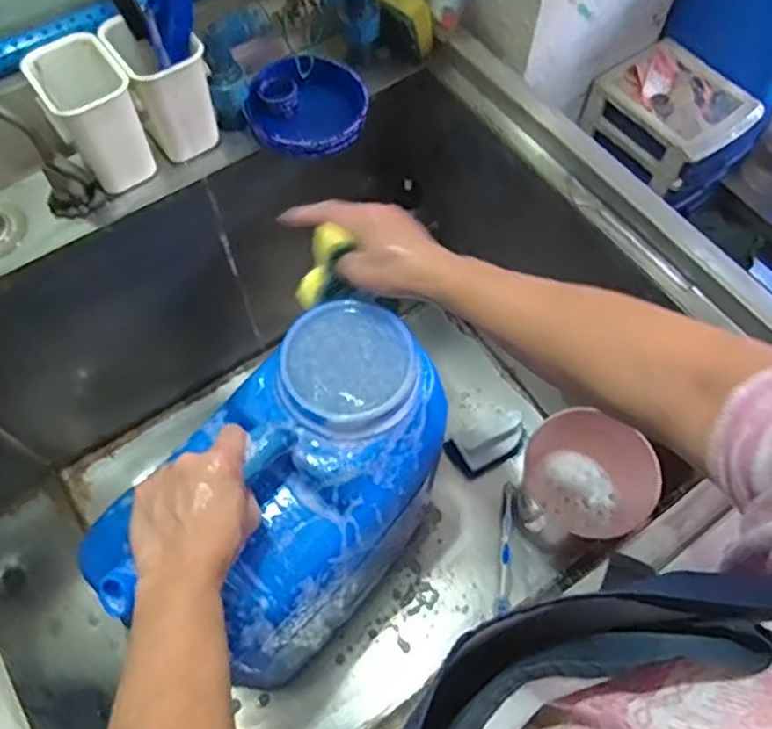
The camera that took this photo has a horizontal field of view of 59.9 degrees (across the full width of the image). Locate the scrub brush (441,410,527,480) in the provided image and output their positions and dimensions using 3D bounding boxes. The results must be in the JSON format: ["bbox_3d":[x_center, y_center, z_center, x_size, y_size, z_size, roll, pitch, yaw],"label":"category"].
[{"bbox_3d":[0.139,0.101,0.916,0.105,0.065,0.071,-35,69,-16],"label":"scrub brush"}]

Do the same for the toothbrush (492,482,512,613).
[{"bbox_3d":[0.156,0.239,0.881,0.019,0.010,0.168,8,64,3],"label":"toothbrush"}]

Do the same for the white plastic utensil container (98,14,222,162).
[{"bbox_3d":[-0.211,-0.266,0.646,0.071,0.108,0.080,-31,68,-15],"label":"white plastic utensil container"}]

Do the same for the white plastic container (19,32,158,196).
[{"bbox_3d":[-0.271,-0.231,0.620,0.072,0.112,0.084,-32,68,-15],"label":"white plastic container"}]

